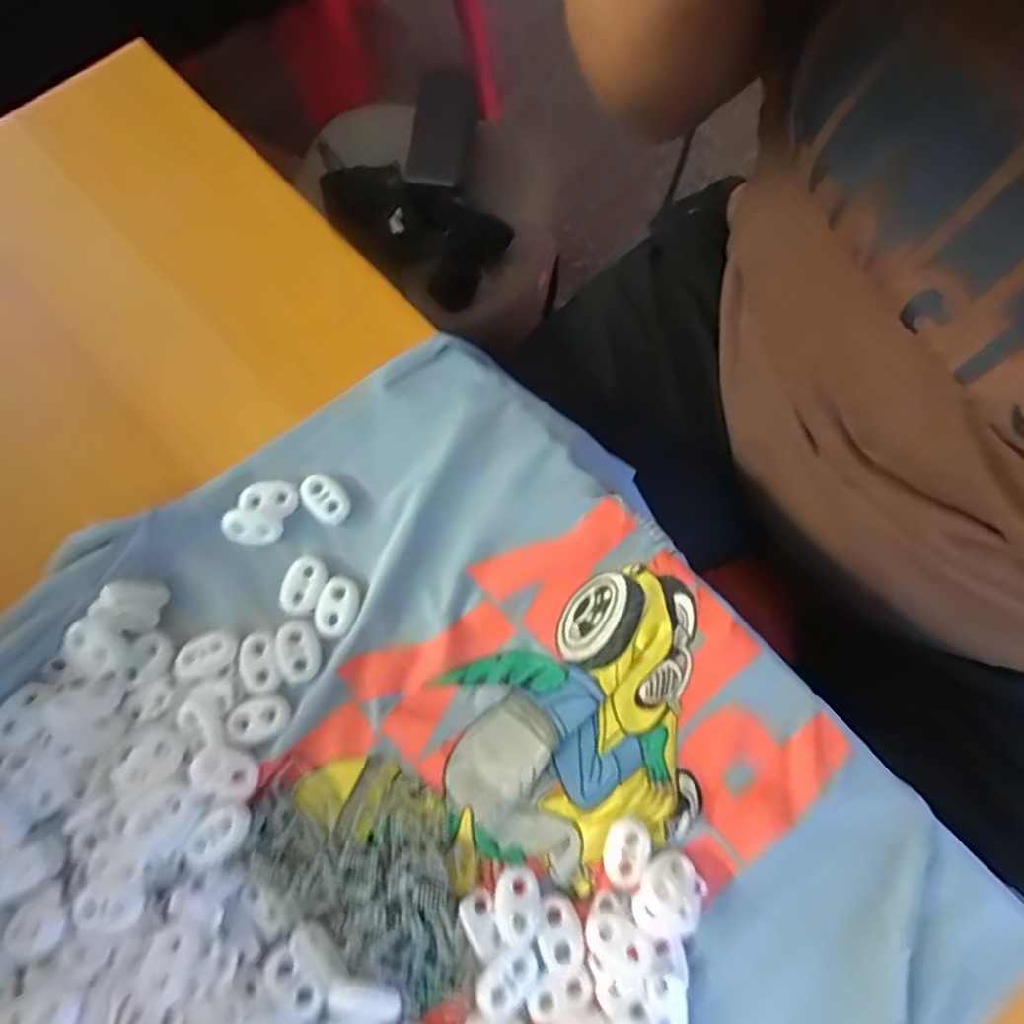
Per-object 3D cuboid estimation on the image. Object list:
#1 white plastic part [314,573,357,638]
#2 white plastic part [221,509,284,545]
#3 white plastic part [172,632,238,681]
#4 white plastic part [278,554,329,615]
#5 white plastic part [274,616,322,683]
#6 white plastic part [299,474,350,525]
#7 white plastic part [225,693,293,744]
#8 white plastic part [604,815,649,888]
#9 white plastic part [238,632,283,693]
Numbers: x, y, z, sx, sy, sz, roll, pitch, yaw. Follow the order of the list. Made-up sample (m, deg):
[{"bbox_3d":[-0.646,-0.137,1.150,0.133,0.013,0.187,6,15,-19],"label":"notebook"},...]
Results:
[{"bbox_3d":[-0.067,0.036,0.231,0.014,0.004,0.024,10,73,1],"label":"white plastic part"},{"bbox_3d":[-0.101,0.005,0.235,0.021,0.007,0.013,2,73,-1],"label":"white plastic part"},{"bbox_3d":[-0.114,0.053,0.223,0.022,0.005,0.014,-25,75,-9],"label":"white plastic part"},{"bbox_3d":[-0.081,0.028,0.234,0.017,0.004,0.023,21,73,4],"label":"white plastic part"},{"bbox_3d":[-0.080,0.051,0.225,0.016,0.004,0.023,-13,74,-6],"label":"white plastic part"},{"bbox_3d":[-0.076,-0.006,0.244,0.016,0.007,0.022,-41,79,-13],"label":"white plastic part"},{"bbox_3d":[-0.092,0.074,0.218,0.021,0.004,0.014,-18,74,-7],"label":"white plastic part"},{"bbox_3d":[0.040,0.118,0.210,0.015,0.005,0.022,7,73,0],"label":"white plastic part"},{"bbox_3d":[-0.095,0.056,0.225,0.015,0.004,0.021,-16,74,-7],"label":"white plastic part"}]

